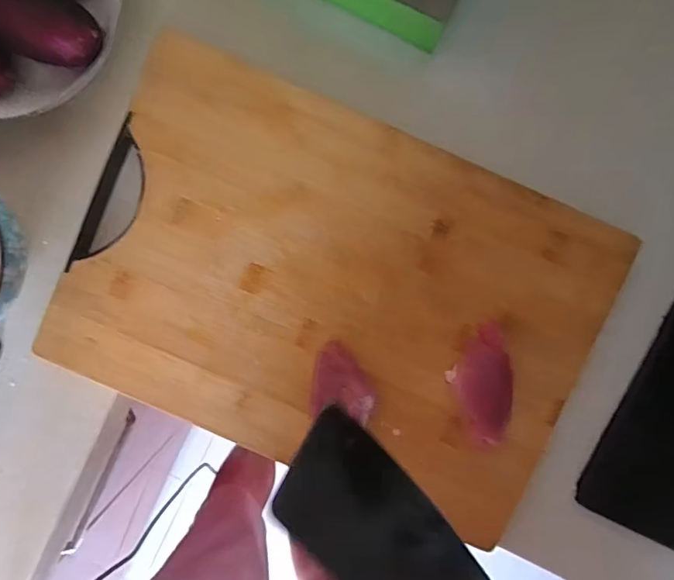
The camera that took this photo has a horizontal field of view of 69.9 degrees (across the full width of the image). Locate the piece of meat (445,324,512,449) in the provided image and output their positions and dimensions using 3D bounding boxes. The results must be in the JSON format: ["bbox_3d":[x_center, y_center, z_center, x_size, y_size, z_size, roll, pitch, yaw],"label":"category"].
[{"bbox_3d":[0.105,0.071,0.352,0.041,0.021,0.088,-10,93,2],"label":"piece of meat"}]

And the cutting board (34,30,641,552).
[{"bbox_3d":[0.003,0.006,0.351,0.376,0.025,0.251,23,93,0],"label":"cutting board"}]

